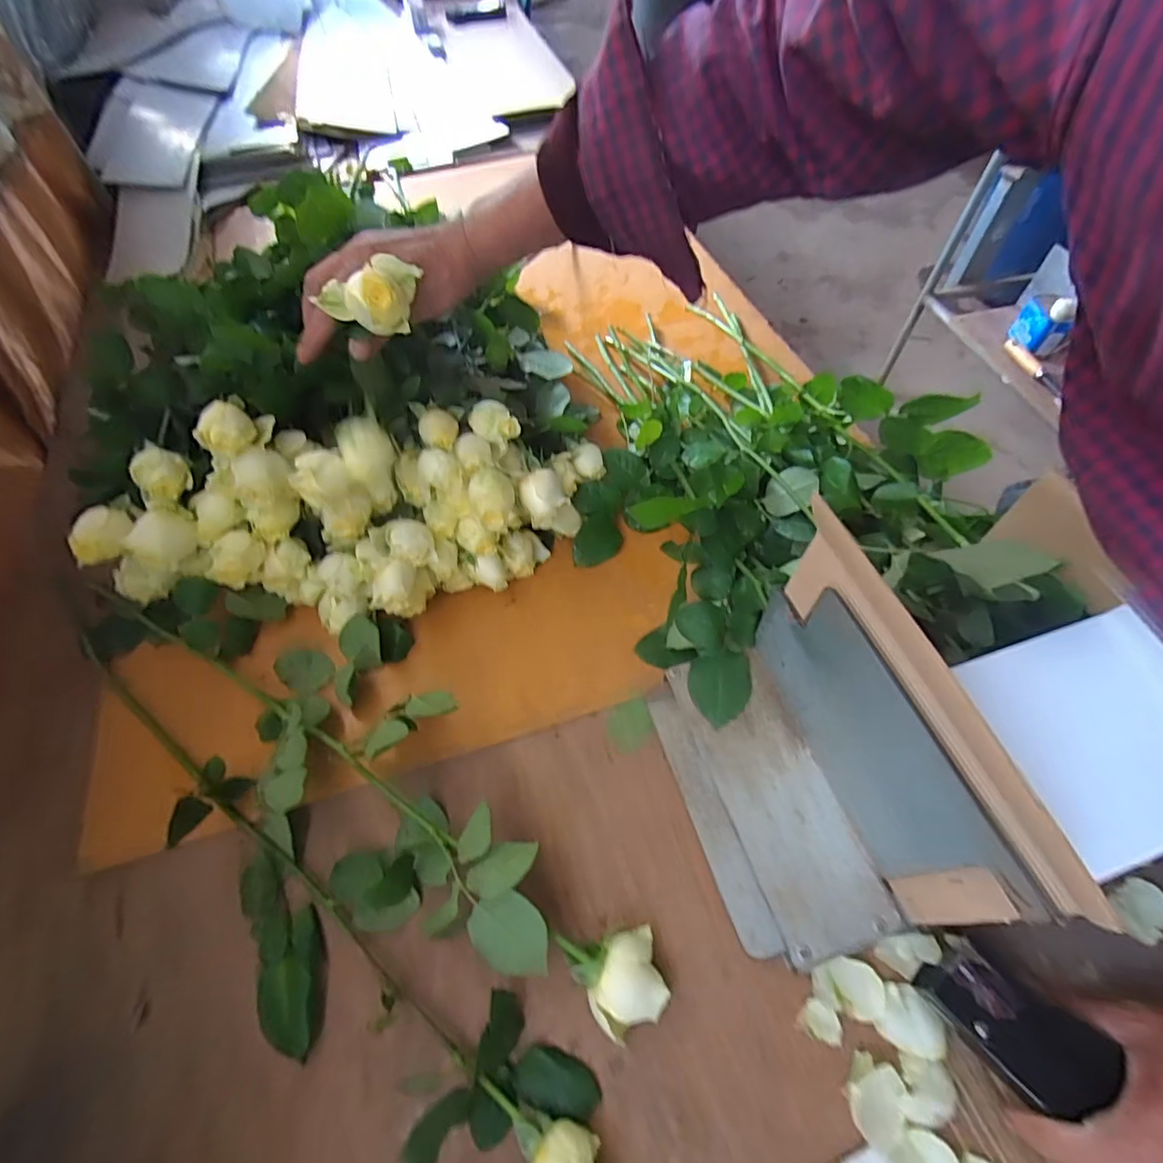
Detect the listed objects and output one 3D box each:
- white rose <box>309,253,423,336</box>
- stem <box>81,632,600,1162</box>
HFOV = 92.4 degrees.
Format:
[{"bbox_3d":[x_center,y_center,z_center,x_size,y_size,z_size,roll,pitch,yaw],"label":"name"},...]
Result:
[{"bbox_3d":[-0.144,-0.192,0.375,0.063,0.037,0.036,-12,59,-5],"label":"white rose"},{"bbox_3d":[-0.213,0.218,0.394,0.532,0.058,0.122,32,65,20],"label":"stem"}]

